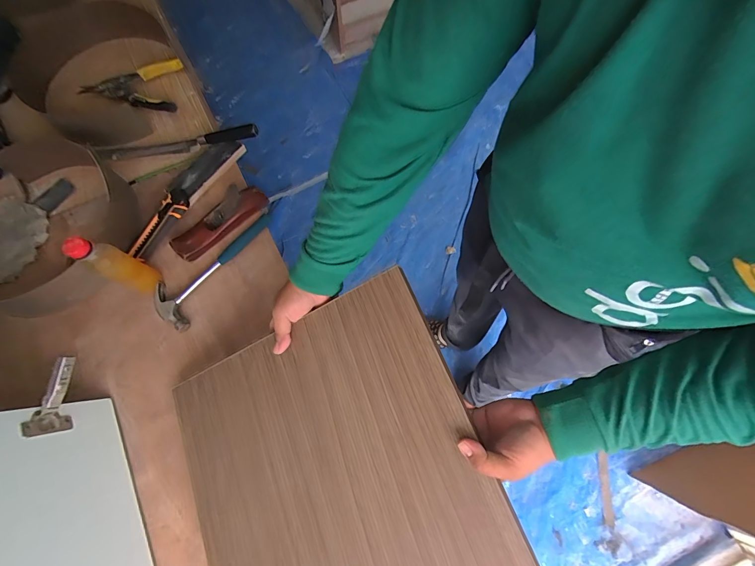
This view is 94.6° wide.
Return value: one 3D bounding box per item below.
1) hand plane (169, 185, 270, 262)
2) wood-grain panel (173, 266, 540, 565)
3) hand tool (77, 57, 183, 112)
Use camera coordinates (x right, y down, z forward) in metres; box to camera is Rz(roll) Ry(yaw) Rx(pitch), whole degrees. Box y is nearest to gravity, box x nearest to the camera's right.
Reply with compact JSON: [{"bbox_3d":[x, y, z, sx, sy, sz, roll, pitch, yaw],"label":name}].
[{"bbox_3d":[-0.307,-0.126,0.667,0.193,0.049,0.057,-38,76,-12],"label":"hand plane"},{"bbox_3d":[-0.064,0.280,0.450,0.426,0.020,0.457,-29,73,16],"label":"wood-grain panel"},{"bbox_3d":[-0.567,-0.450,0.792,0.237,0.031,0.130,-1,72,0],"label":"hand tool"}]

